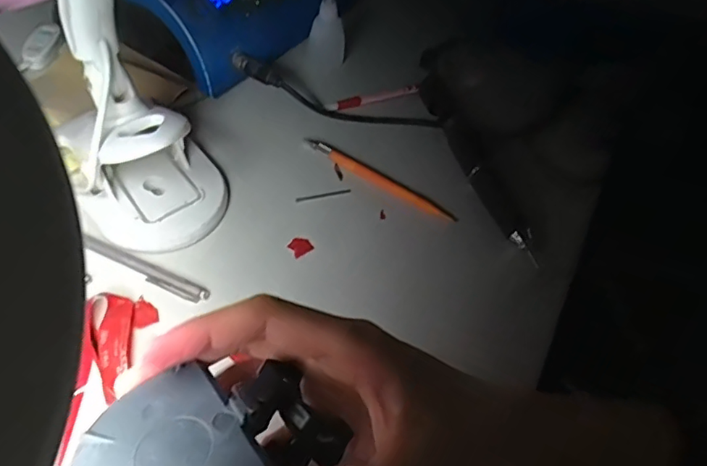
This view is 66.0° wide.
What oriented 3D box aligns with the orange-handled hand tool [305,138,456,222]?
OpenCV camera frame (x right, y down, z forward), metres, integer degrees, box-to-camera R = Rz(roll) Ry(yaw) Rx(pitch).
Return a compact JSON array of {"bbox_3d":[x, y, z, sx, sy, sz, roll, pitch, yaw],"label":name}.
[{"bbox_3d":[0.018,-0.045,0.439,0.138,0.005,0.015,30,54,16],"label":"orange-handled hand tool"}]

